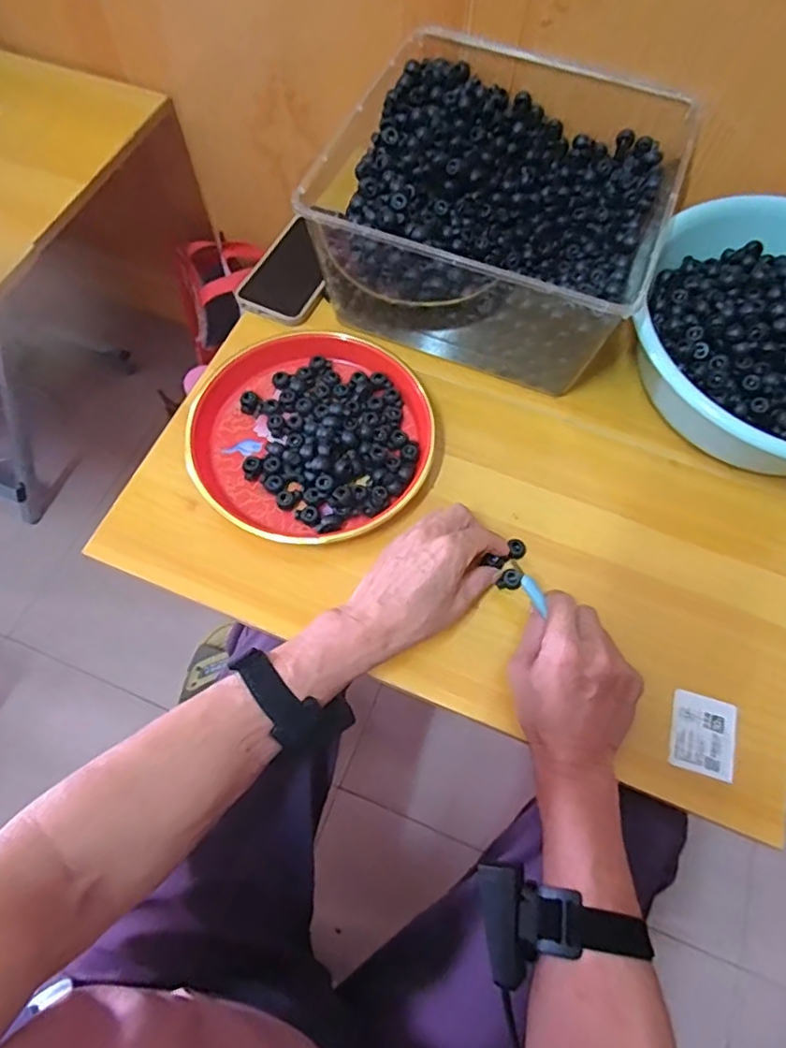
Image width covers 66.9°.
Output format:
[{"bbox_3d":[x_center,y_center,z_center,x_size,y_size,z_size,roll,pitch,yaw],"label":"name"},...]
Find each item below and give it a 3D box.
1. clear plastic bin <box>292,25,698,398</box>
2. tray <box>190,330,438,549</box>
[{"bbox_3d":[0.103,-0.303,0.593,0.284,0.142,0.273,22,67,8],"label":"clear plastic bin"},{"bbox_3d":[-0.074,-0.085,0.555,0.214,0.034,0.204,1,66,-1],"label":"tray"}]

